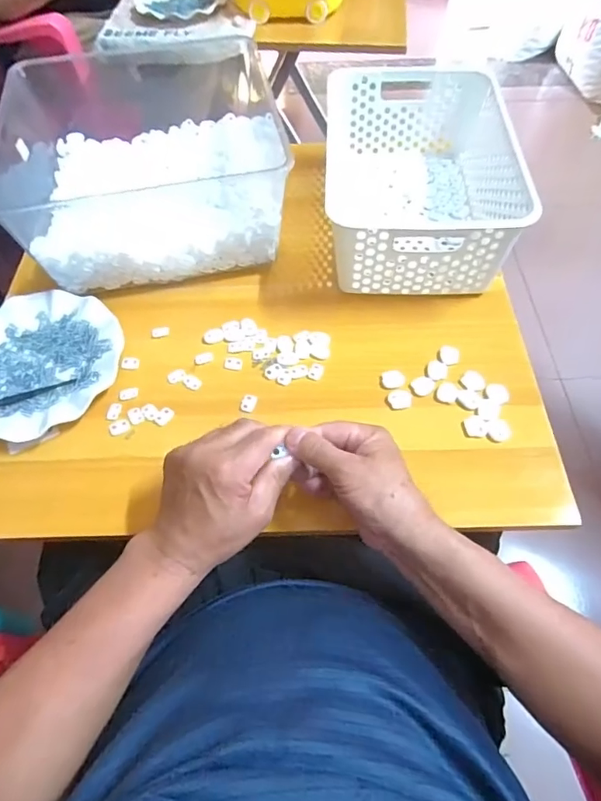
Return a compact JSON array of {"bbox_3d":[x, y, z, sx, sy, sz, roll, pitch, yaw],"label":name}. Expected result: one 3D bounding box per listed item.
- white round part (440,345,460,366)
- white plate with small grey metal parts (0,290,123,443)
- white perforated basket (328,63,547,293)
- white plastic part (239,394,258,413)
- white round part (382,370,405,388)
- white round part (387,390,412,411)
[{"bbox_3d":[0.159,-0.049,0.513,0.020,0.004,0.027,13,60,10],"label":"white round part"},{"bbox_3d":[-0.282,-0.041,0.515,0.176,0.023,0.173,-1,58,2],"label":"white plate with small grey metal parts"},{"bbox_3d":[0.143,-0.270,0.589,0.199,0.111,0.304,0,58,2],"label":"white perforated basket"},{"bbox_3d":[-0.053,0.002,0.491,0.015,0.004,0.018,15,60,11],"label":"white plastic part"},{"bbox_3d":[0.097,-0.023,0.503,0.023,0.004,0.021,-1,58,2],"label":"white round part"},{"bbox_3d":[0.101,-0.001,0.491,0.024,0.005,0.021,-11,58,-5],"label":"white round part"}]

